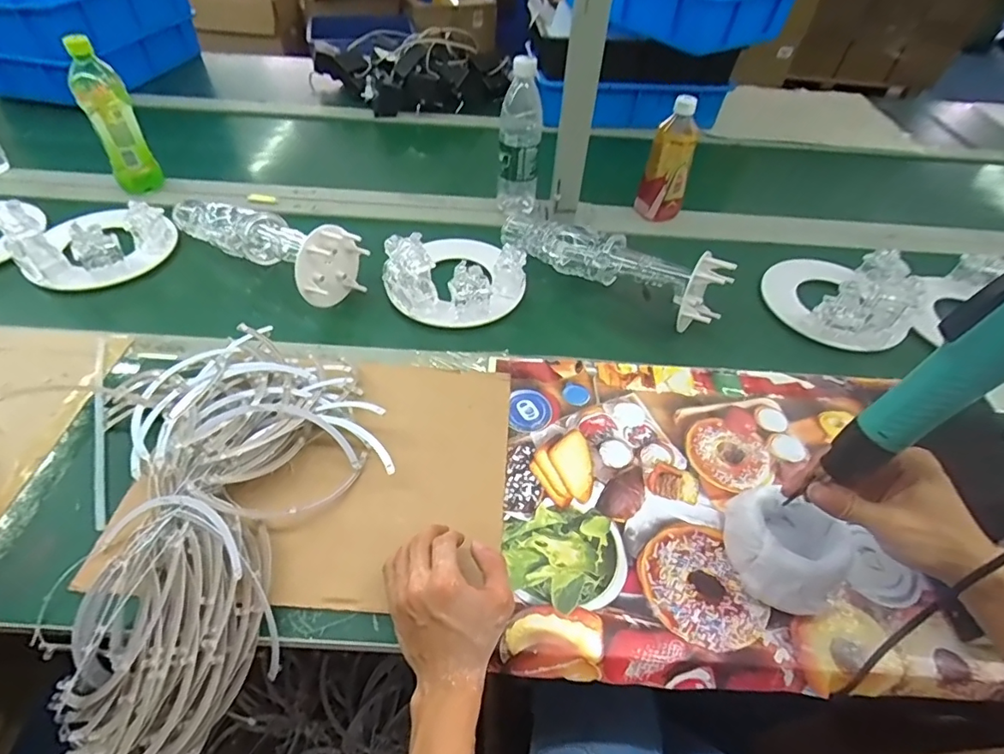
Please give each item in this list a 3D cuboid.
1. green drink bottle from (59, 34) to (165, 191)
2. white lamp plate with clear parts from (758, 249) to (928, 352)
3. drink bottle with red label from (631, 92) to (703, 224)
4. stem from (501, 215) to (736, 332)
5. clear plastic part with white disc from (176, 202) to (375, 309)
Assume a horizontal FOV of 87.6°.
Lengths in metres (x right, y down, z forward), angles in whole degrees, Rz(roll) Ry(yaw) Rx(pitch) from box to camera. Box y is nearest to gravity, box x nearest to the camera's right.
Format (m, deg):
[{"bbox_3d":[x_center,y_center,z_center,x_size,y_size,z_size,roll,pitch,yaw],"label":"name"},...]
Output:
[{"bbox_3d":[-0.592,-0.393,0.798,0.065,0.205,0.055,-31,57,-28],"label":"green drink bottle"},{"bbox_3d":[0.501,-0.134,0.762,0.196,0.107,0.196,2,47,-2],"label":"white lamp plate with clear parts"},{"bbox_3d":[0.269,-0.347,0.839,0.072,0.194,0.057,17,49,11],"label":"drink bottle with red label"},{"bbox_3d":[0.141,-0.162,0.734,0.330,0.084,0.082,23,50,16],"label":"stem"},{"bbox_3d":[-0.347,-0.195,0.723,0.318,0.091,0.092,22,50,15],"label":"clear plastic part with white disc"}]

